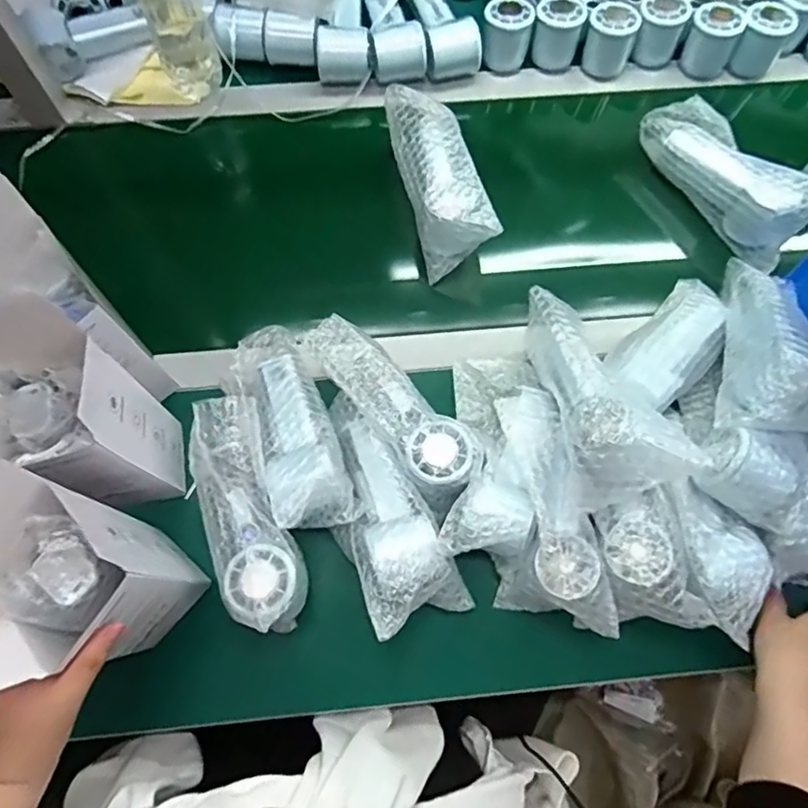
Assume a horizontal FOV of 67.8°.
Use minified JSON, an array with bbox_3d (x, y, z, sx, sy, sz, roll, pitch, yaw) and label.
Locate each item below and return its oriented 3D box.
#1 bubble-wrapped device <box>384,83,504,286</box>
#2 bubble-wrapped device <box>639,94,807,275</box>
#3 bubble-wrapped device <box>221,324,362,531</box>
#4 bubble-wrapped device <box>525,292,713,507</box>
[{"bbox_3d":[0.033,-0.242,0.644,0.071,0.066,0.199,-13,72,-5],"label":"bubble-wrapped device"},{"bbox_3d":[0.353,-0.251,0.646,0.075,0.069,0.201,-32,75,-11],"label":"bubble-wrapped device"},{"bbox_3d":[-0.108,0.013,0.533,0.078,0.054,0.207,-21,73,-8],"label":"bubble-wrapped device"},{"bbox_3d":[0.154,-0.013,0.515,0.081,0.067,0.212,-28,56,6],"label":"bubble-wrapped device"}]

